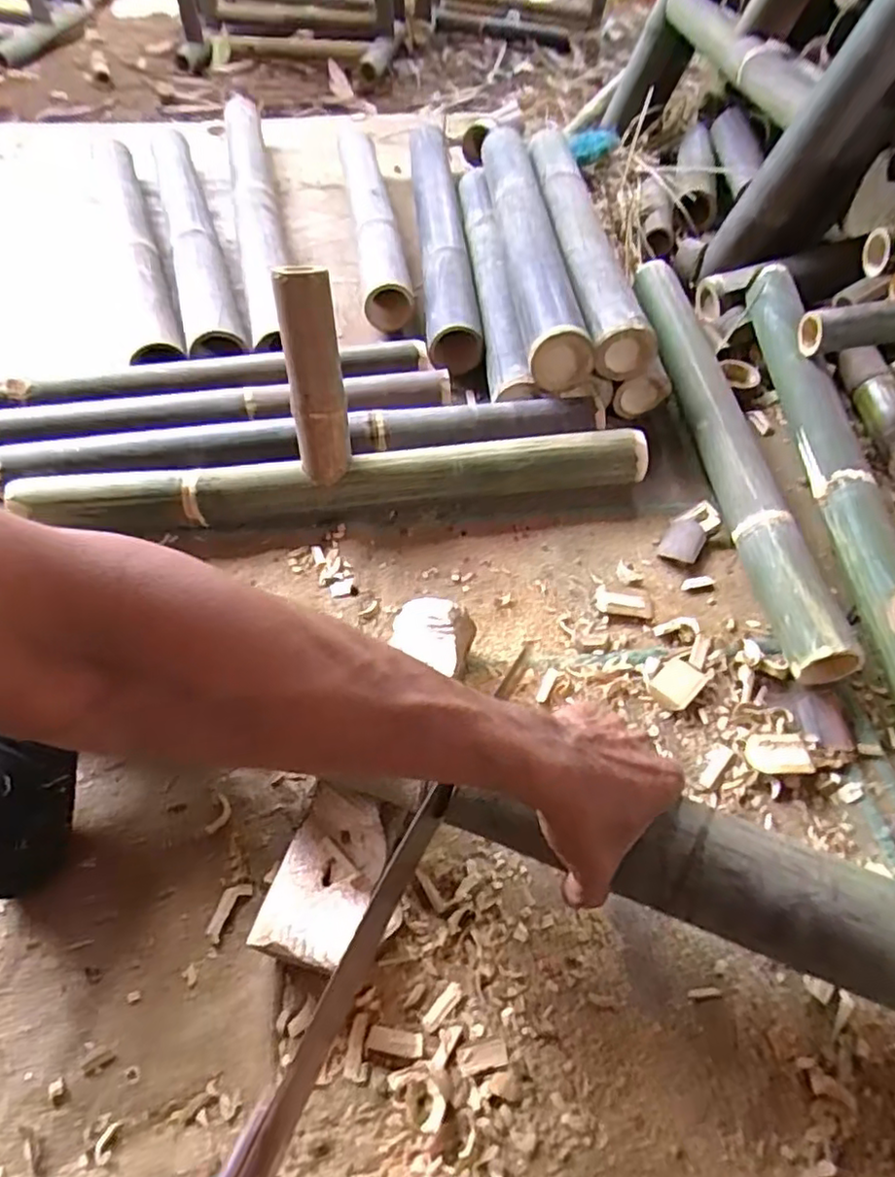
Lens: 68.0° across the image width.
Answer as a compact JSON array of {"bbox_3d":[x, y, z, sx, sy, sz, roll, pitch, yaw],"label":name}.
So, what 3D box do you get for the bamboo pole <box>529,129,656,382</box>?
[{"bbox_3d":[0.187,-0.508,0.958,0.086,0.075,0.600,-3,52,-2],"label":"bamboo pole"}]

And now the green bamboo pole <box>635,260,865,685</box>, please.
[{"bbox_3d":[0.318,-0.181,0.777,0.077,0.087,0.638,-3,52,-2],"label":"green bamboo pole"}]

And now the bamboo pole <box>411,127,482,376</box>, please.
[{"bbox_3d":[-0.016,-0.581,1.090,0.078,0.083,0.743,-4,52,-3],"label":"bamboo pole"}]

